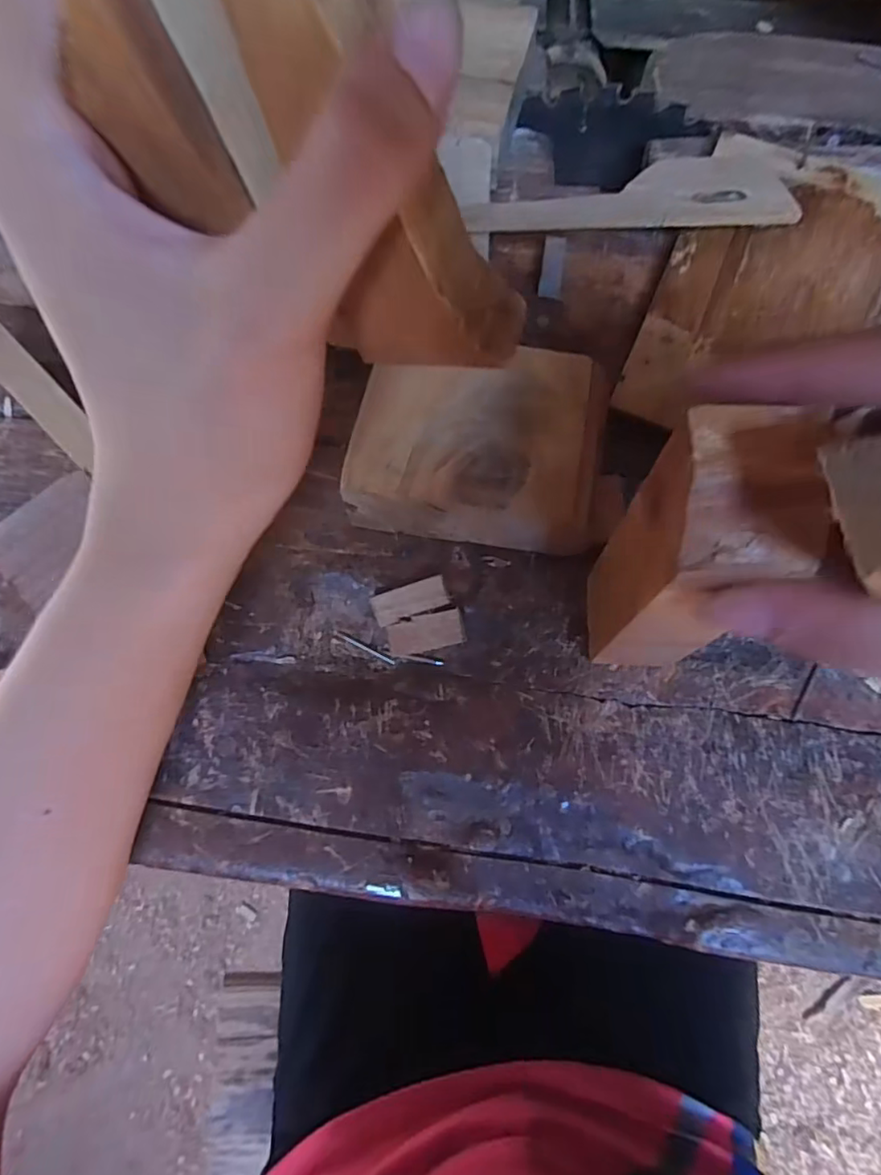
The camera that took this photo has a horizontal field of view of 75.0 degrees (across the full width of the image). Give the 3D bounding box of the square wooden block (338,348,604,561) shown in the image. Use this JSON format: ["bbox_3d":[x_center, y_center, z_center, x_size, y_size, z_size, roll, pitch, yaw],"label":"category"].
[{"bbox_3d":[0.017,-0.060,0.256,0.103,0.041,0.091,12,70,3],"label":"square wooden block"}]

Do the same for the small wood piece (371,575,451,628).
[{"bbox_3d":[-0.013,0.006,0.247,0.032,0.008,0.013,-15,71,-7],"label":"small wood piece"}]

